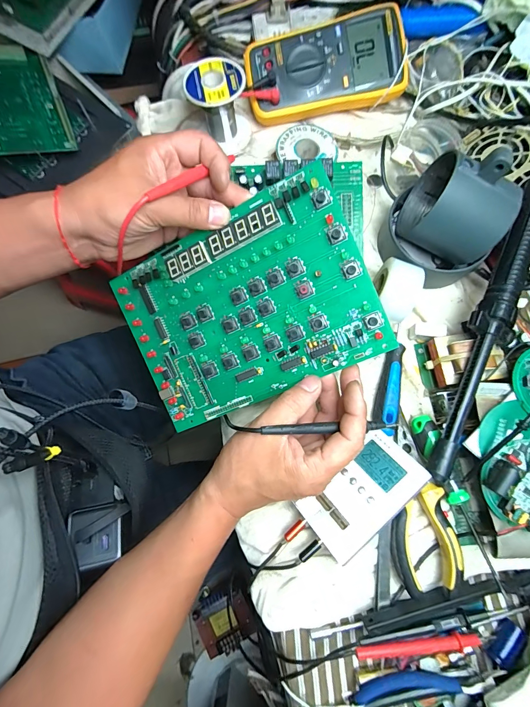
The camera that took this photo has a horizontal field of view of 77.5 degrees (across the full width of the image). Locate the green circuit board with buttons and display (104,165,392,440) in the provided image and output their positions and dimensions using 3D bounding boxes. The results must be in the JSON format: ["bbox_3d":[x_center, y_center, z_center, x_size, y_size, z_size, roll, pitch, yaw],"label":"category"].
[{"bbox_3d":[-0.021,-0.036,0.287,0.211,0.010,0.156,-23,93,16],"label":"green circuit board with buttons and display"}]

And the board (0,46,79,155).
[{"bbox_3d":[-0.386,-0.395,0.516,0.118,0.016,0.203,-20,83,-21],"label":"board"}]

